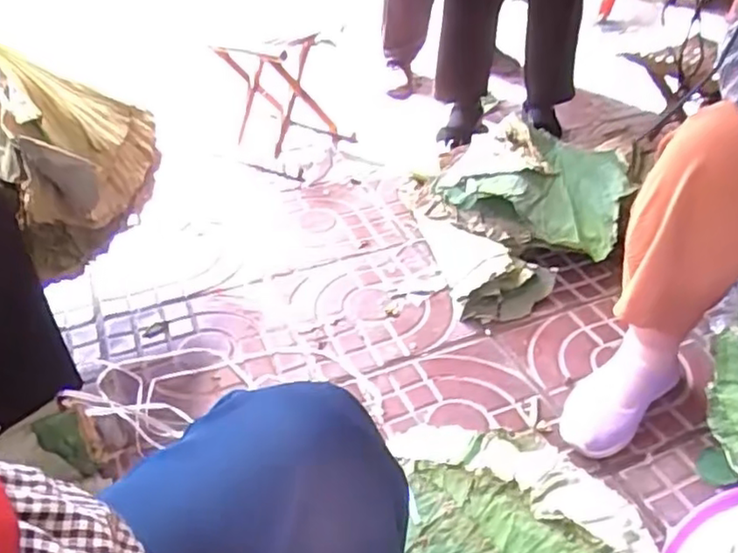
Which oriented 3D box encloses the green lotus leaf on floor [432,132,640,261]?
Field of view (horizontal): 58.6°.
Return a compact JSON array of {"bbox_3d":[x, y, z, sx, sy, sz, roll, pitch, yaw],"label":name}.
[{"bbox_3d":[0.346,-0.173,1.302,0.326,0.108,0.297,23,44,28],"label":"green lotus leaf on floor"}]

